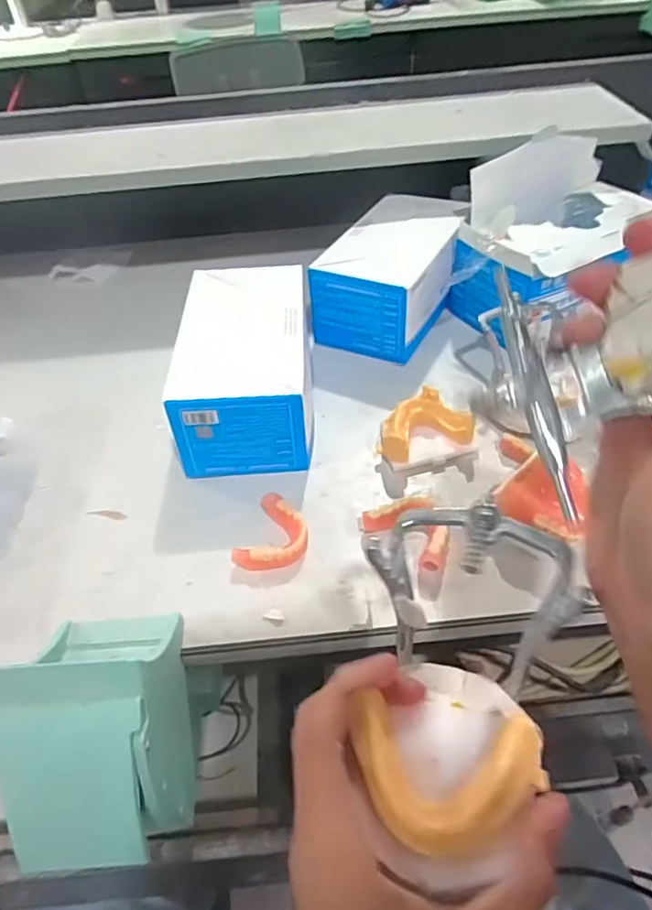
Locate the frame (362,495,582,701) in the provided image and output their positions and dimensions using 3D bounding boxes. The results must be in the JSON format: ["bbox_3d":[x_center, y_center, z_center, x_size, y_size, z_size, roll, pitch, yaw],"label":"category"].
[{"bbox_3d":[0.058,0.057,0.244,0.082,0.057,0.053,18,50,20],"label":"frame"}]

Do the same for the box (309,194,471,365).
[{"bbox_3d":[0.067,-0.175,0.568,0.110,0.084,0.159,19,50,21],"label":"box"}]

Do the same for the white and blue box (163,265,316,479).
[{"bbox_3d":[-0.063,-0.071,0.483,0.103,0.088,0.198,-4,45,1],"label":"white and blue box"}]

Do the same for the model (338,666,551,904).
[{"bbox_3d":[0.046,0.113,0.217,0.063,0.027,0.073,-10,46,-5],"label":"model"}]

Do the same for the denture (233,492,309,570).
[{"bbox_3d":[-0.035,0.058,0.405,0.044,0.018,0.058,14,48,17],"label":"denture"}]

